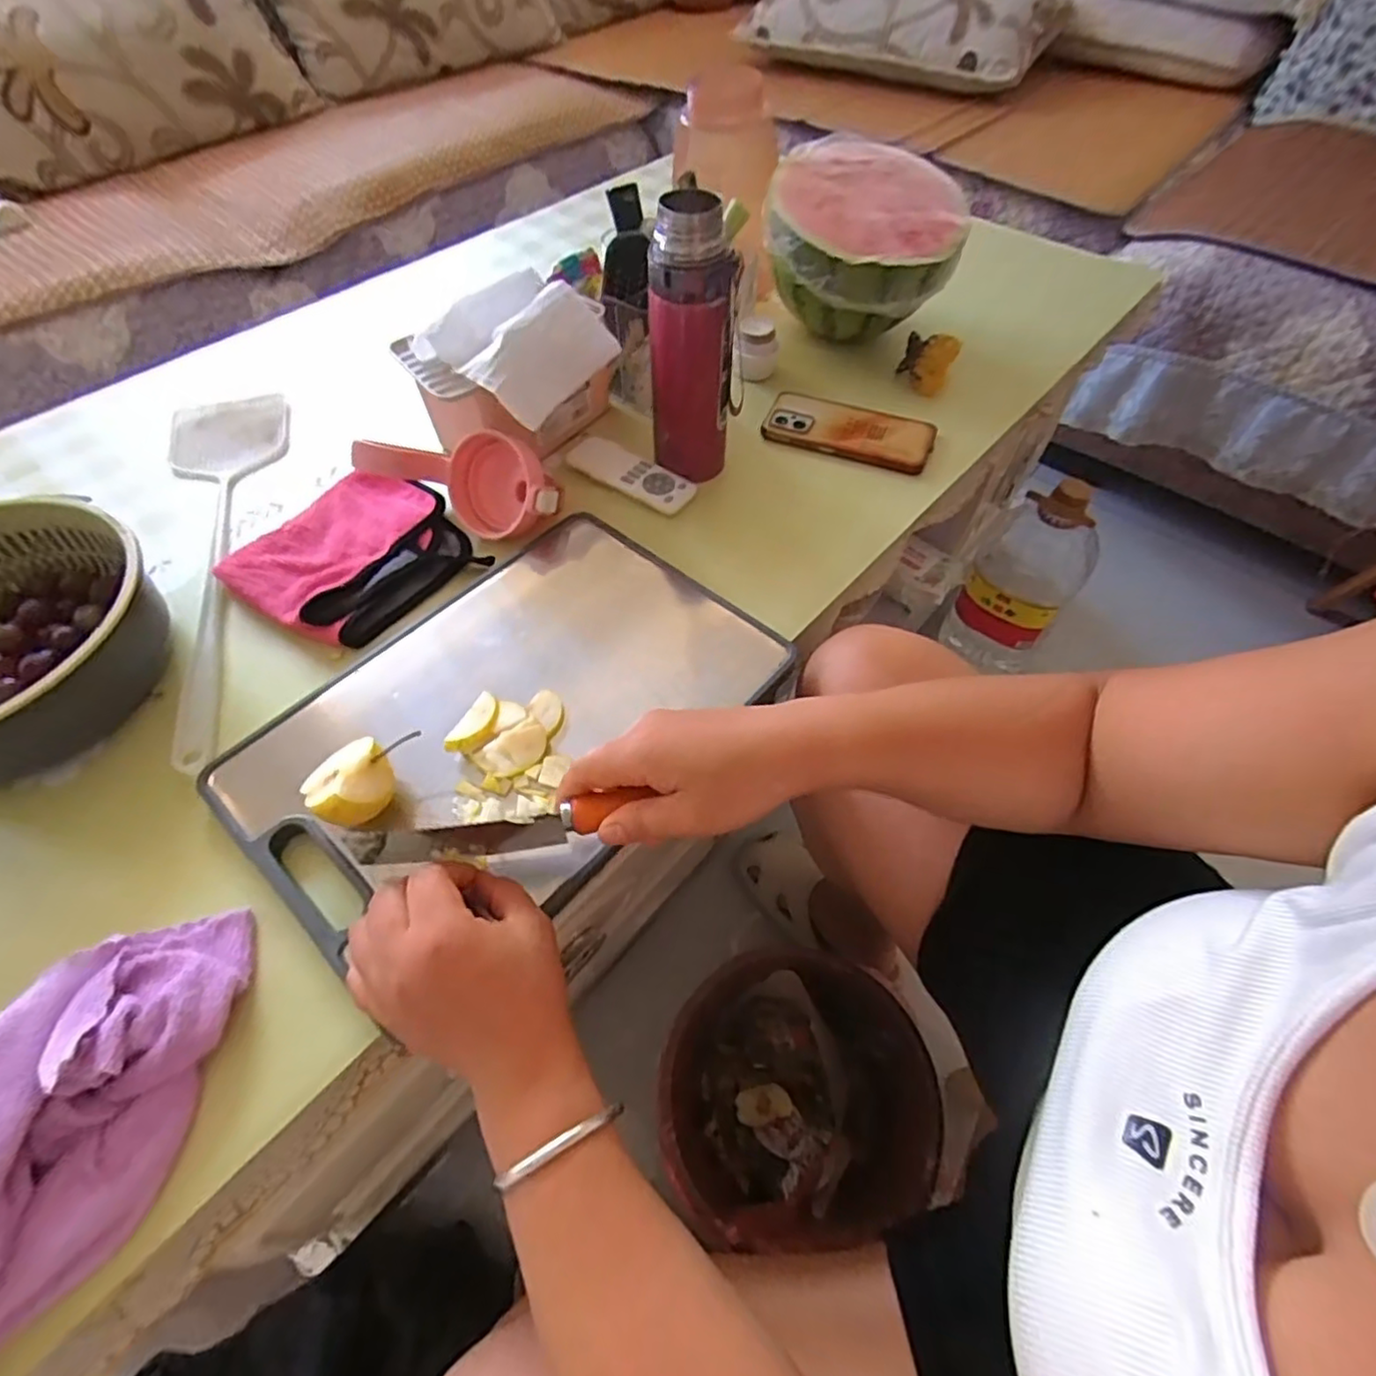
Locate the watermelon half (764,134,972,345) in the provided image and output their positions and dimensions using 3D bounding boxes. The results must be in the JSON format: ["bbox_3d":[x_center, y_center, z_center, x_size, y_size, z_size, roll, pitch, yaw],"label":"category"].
[{"bbox_3d":[0.187,-0.466,0.709,0.198,0.155,0.186,12,56,7],"label":"watermelon half"}]

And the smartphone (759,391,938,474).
[{"bbox_3d":[0.162,-0.261,0.649,0.162,0.016,0.080,19,56,15],"label":"smartphone"}]

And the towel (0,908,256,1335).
[{"bbox_3d":[-0.320,0.217,0.303,0.226,0.053,0.137,-38,64,-23],"label":"towel"}]

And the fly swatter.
[{"bbox_3d":[-0.418,-0.130,0.562,0.100,0.011,0.458,-13,57,-10],"label":"fly swatter"}]

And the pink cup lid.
[{"bbox_3d":[-0.187,-0.178,0.555,0.158,0.068,0.062,12,56,7],"label":"pink cup lid"}]

